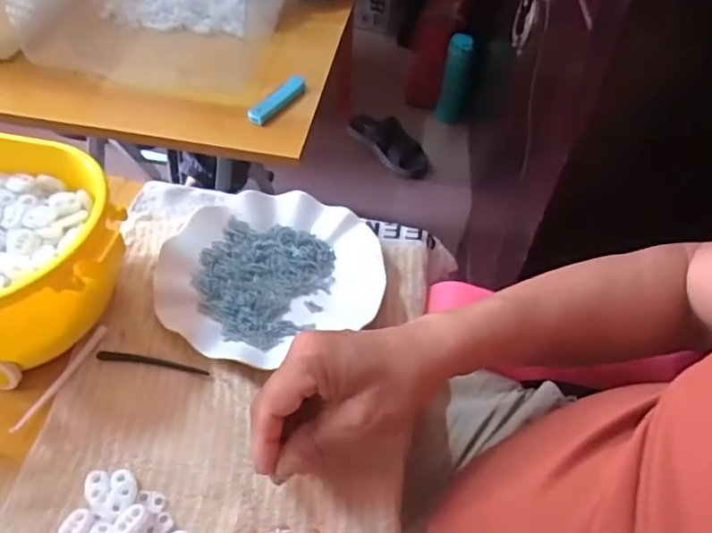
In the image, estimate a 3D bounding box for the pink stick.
[{"bbox_3d":[-0.214,0.080,0.431,0.007,0.007,0.095,19,49,12],"label":"pink stick"}]

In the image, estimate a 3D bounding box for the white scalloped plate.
[{"bbox_3d":[-0.075,-0.001,0.497,0.185,0.023,0.165,-28,56,-27],"label":"white scalloped plate"}]

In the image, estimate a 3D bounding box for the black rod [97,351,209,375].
[{"bbox_3d":[-0.152,0.072,0.443,0.085,0.004,0.009,8,48,2],"label":"black rod"}]

